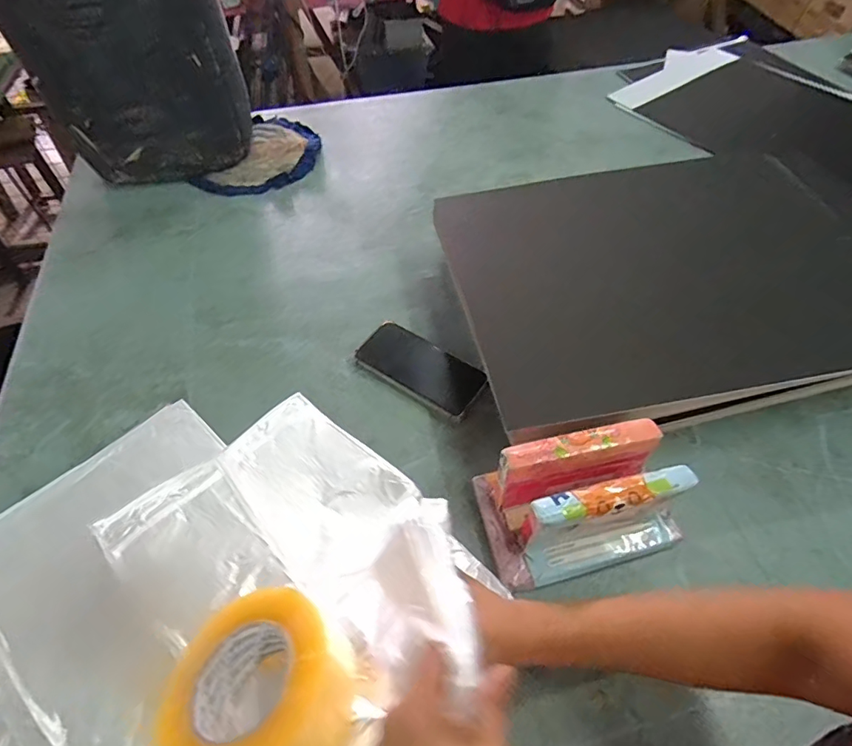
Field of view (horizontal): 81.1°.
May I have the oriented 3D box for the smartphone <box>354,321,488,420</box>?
[{"bbox_3d":[-0.007,-0.009,0.633,0.168,0.009,0.074,29,71,24],"label":"smartphone"}]

